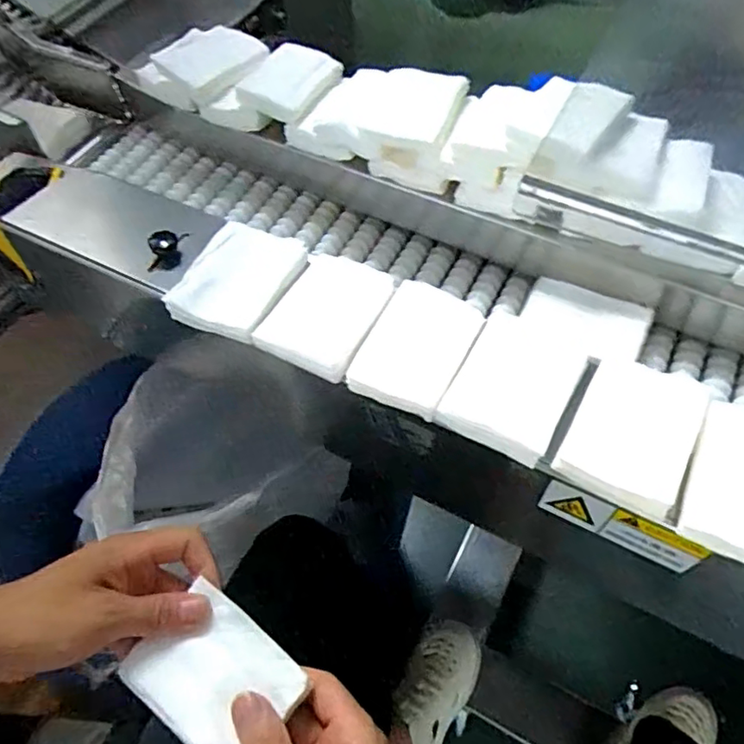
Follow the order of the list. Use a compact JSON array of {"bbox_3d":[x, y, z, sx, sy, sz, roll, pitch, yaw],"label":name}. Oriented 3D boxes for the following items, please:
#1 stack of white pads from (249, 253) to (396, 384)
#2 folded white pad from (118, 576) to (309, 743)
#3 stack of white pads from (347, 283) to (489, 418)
[{"bbox_3d":[-0.033,-0.048,0.458,0.081,0.024,0.101,23,62,16],"label":"stack of white pads"},{"bbox_3d":[-0.097,0.188,0.370,0.094,0.010,0.074,35,66,21],"label":"folded white pad"},{"bbox_3d":[0.033,-0.019,0.432,0.067,0.014,0.099,24,62,16],"label":"stack of white pads"}]

